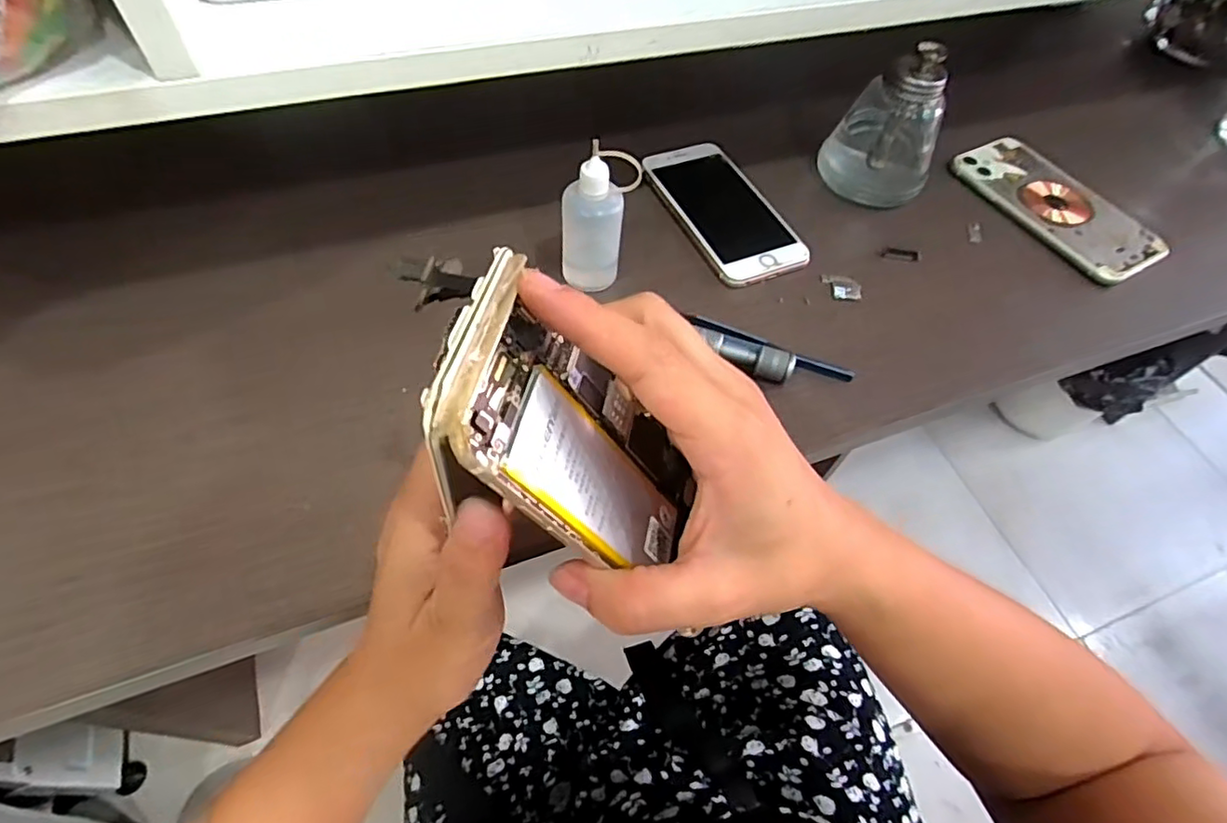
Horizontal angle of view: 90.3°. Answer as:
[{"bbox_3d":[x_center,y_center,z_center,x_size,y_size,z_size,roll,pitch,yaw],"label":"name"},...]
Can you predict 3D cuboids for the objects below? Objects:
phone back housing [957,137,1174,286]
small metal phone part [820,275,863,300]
[{"bbox_3d":[0.327,-0.153,0.453,0.066,0.014,0.148,-24,62,-19],"label":"phone back housing"},{"bbox_3d":[0.152,-0.083,0.404,0.025,0.004,0.021,4,56,-2],"label":"small metal phone part"}]

